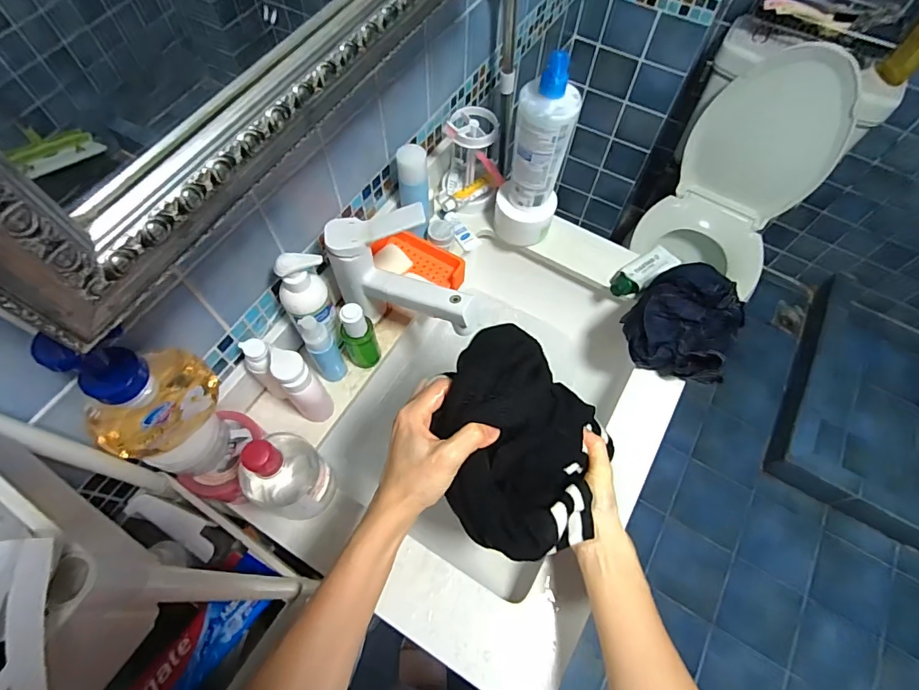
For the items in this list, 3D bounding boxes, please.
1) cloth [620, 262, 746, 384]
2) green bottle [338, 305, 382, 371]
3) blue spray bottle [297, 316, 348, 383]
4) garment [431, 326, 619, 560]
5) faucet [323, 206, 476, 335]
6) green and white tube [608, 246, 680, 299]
[{"bbox_3d":[0.298,-0.035,0.614,0.132,0.078,0.150,27,66,11],"label":"cloth"},{"bbox_3d":[-0.122,-0.008,0.570,0.038,0.113,0.030,-23,67,-12],"label":"green bottle"},{"bbox_3d":[-0.161,0.007,0.549,0.031,0.130,0.024,-28,68,-14],"label":"blue spray bottle"},{"bbox_3d":[0.059,0.090,0.422,0.150,0.131,0.179,9,64,3],"label":"garment"},{"bbox_3d":[-0.058,-0.075,0.565,0.183,0.166,0.087,21,65,9],"label":"faucet"},{"bbox_3d":[0.273,-0.108,0.693,0.131,0.024,0.045,-35,70,-16],"label":"green and white tube"}]

